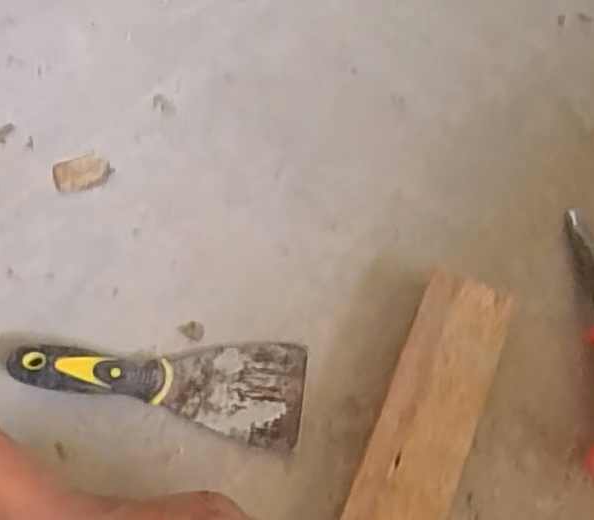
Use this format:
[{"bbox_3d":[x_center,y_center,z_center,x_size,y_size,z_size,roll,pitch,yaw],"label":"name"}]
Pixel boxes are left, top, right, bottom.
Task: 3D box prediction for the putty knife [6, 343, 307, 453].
[{"bbox_3d":[-0.093,0.082,0.478,0.194,0.024,0.067,4,66,2],"label":"putty knife"}]

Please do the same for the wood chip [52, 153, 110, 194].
[{"bbox_3d":[-0.170,-0.068,0.560,0.042,0.006,0.030,-20,67,-8],"label":"wood chip"}]

